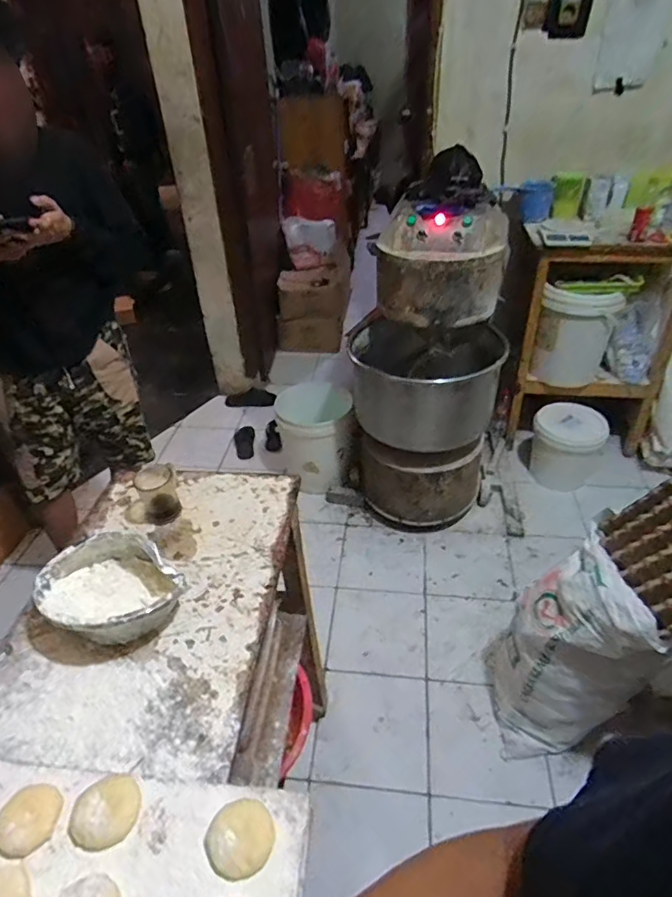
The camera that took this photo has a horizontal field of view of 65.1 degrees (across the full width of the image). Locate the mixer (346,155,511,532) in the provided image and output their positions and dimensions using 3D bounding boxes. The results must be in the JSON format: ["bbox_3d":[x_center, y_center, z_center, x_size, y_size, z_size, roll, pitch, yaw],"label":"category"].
[{"bbox_3d":[0.318,-0.281,1.820,0.529,1.054,0.506,-11,40,-8],"label":"mixer"}]

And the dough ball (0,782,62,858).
[{"bbox_3d":[-0.329,0.392,0.559,0.065,0.015,0.065,-3,40,2],"label":"dough ball"}]

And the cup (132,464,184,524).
[{"bbox_3d":[-0.326,0.084,0.979,0.081,0.088,0.063,-21,42,-19],"label":"cup"}]

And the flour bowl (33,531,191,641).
[{"bbox_3d":[-0.337,0.216,0.796,0.191,0.082,0.171,24,48,30],"label":"flour bowl"}]

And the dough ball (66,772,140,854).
[{"bbox_3d":[-0.247,0.385,0.562,0.066,0.026,0.070,-3,40,2],"label":"dough ball"}]

